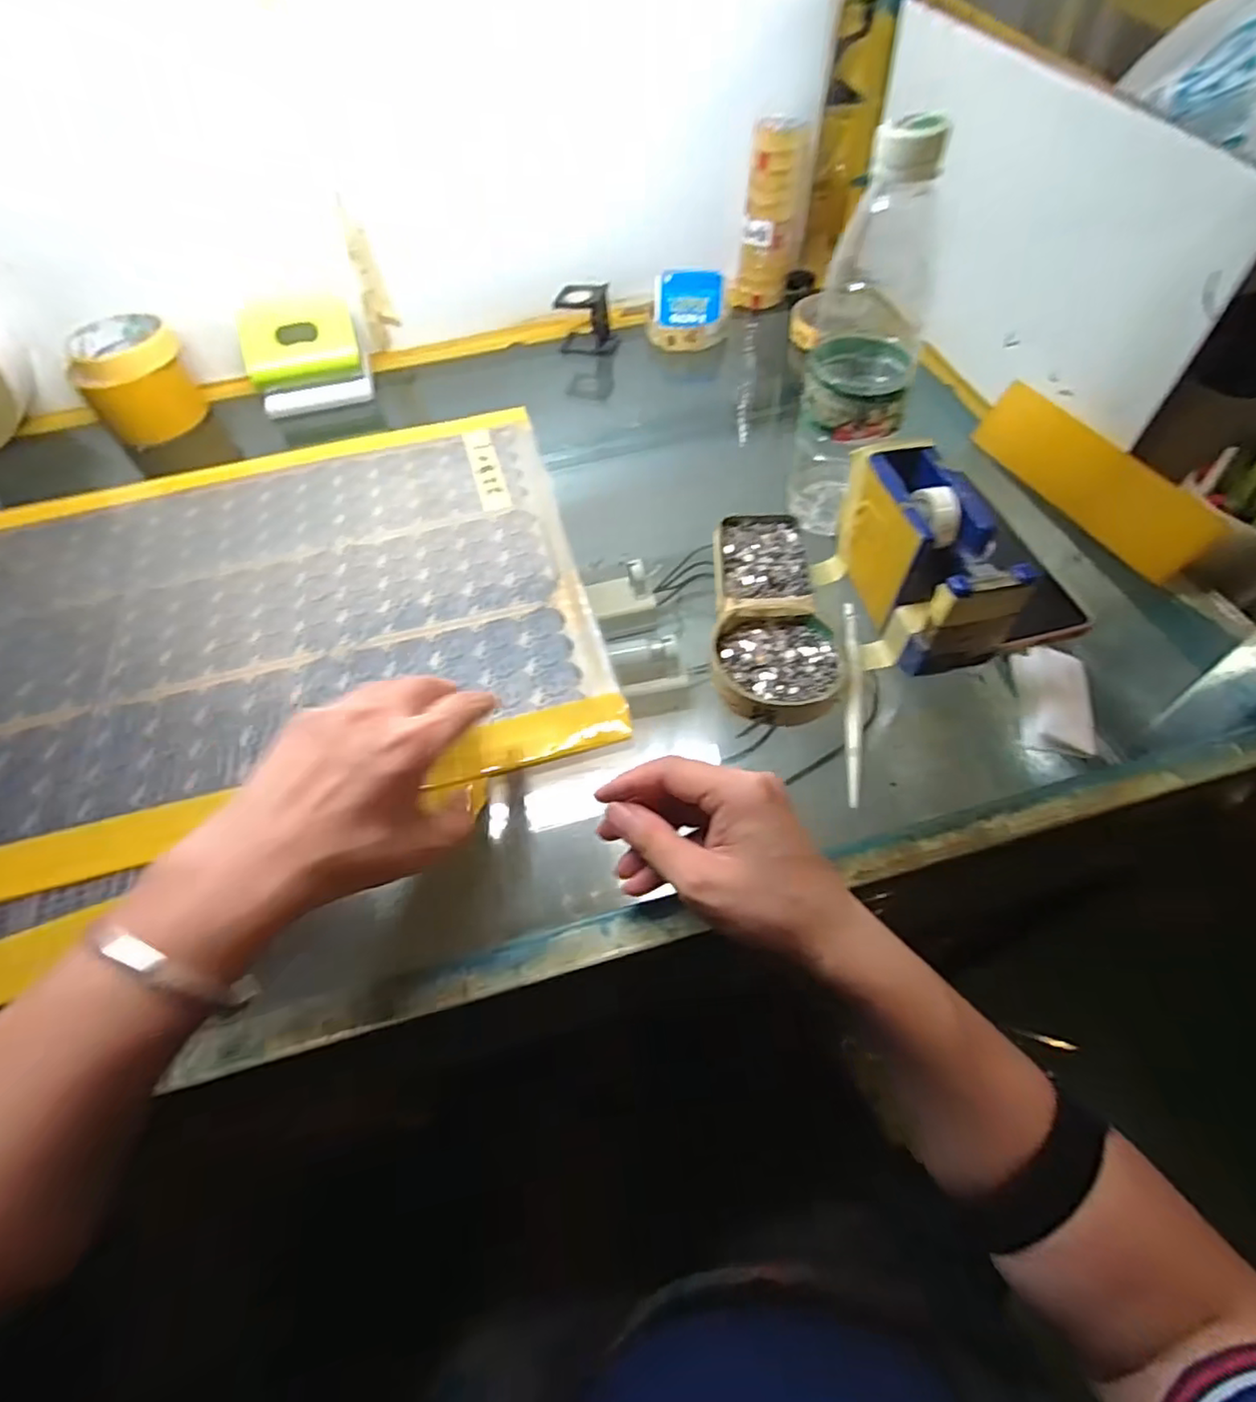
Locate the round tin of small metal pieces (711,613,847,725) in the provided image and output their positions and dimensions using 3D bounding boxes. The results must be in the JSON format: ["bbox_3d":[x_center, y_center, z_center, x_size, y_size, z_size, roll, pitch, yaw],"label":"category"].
[{"bbox_3d":[0.091,-0.021,0.389,0.077,0.014,0.074,-2,56,2],"label":"round tin of small metal pieces"}]

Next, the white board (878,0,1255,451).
[{"bbox_3d":[0.290,-0.361,0.503,0.015,0.187,0.400,-12,57,-7],"label":"white board"}]

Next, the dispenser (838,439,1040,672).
[{"bbox_3d":[0.174,-0.085,0.390,0.052,0.076,0.136,-10,56,-3],"label":"dispenser"}]

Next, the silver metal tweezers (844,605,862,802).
[{"bbox_3d":[0.134,-0.003,0.380,0.010,0.009,0.142,6,57,8],"label":"silver metal tweezers"}]

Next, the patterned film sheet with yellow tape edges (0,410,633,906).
[{"bbox_3d":[-0.351,-0.048,0.456,0.628,0.012,0.372,-14,56,-6],"label":"patterned film sheet with yellow tape edges"}]

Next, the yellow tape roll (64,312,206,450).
[{"bbox_3d":[-0.448,-0.294,0.594,0.086,0.081,0.086,-37,61,-20],"label":"yellow tape roll"}]

